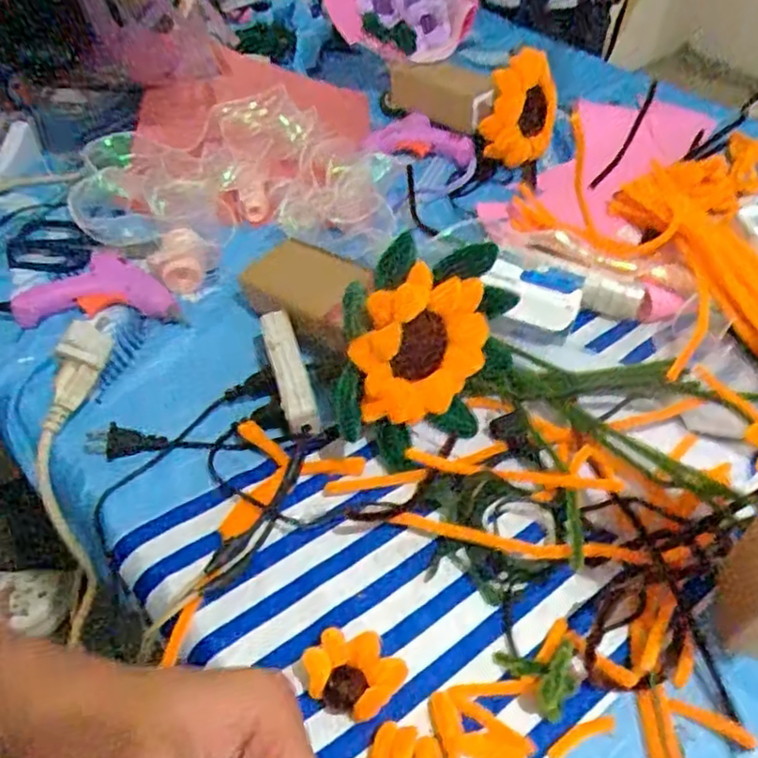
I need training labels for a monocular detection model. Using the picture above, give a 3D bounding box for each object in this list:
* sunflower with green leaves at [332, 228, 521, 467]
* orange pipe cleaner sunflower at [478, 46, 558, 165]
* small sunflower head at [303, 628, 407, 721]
[{"bbox_3d":[0.032,-0.027,0.489,0.154,0.150,0.033,-32,35,-20],"label":"sunflower with green leaves"},{"bbox_3d":[0.160,-0.297,0.766,0.085,0.114,0.048,19,23,-30],"label":"orange pipe cleaner sunflower"},{"bbox_3d":[-0.014,0.163,0.380,0.047,0.030,0.042,27,52,21],"label":"small sunflower head"}]

